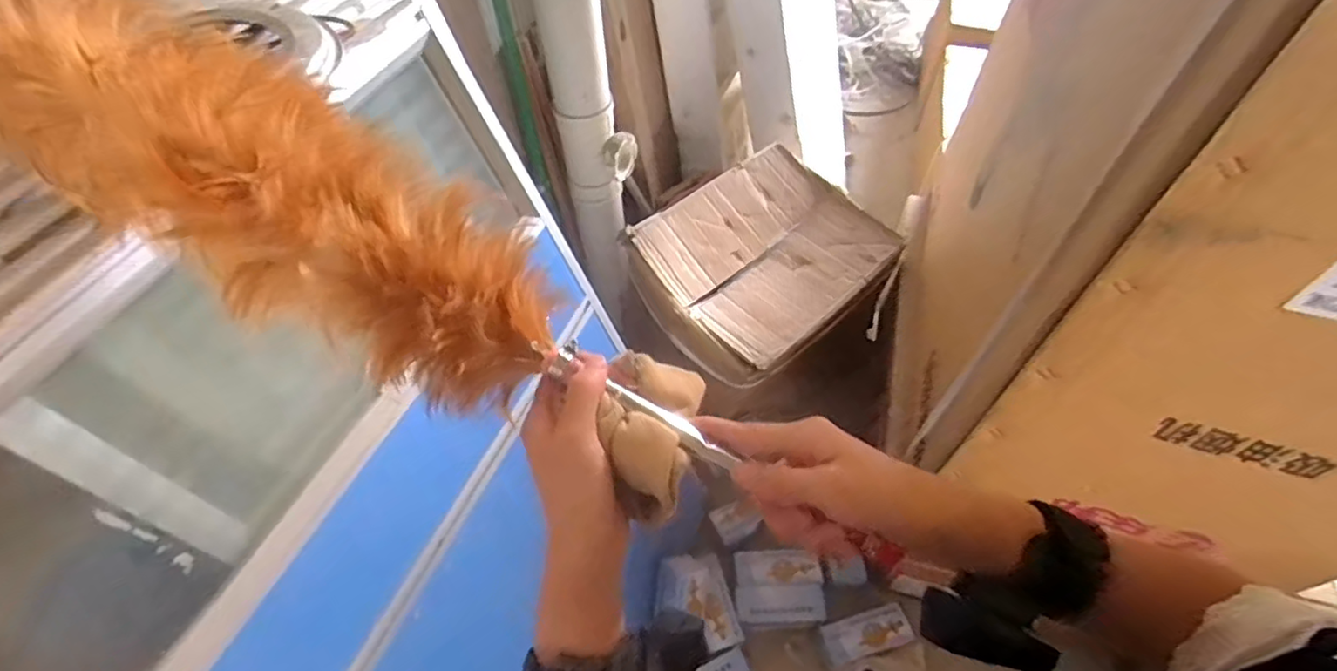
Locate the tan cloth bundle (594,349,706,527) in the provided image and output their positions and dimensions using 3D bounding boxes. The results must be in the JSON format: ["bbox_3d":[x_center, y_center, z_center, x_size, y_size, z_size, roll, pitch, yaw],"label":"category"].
[{"bbox_3d":[-0.012,0.056,0.369,0.053,0.034,0.101,6,53,6],"label":"tan cloth bundle"}]

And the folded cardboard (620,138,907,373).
[{"bbox_3d":[0.221,-0.189,1.404,0.475,0.115,0.425,-39,61,-24],"label":"folded cardboard"}]

